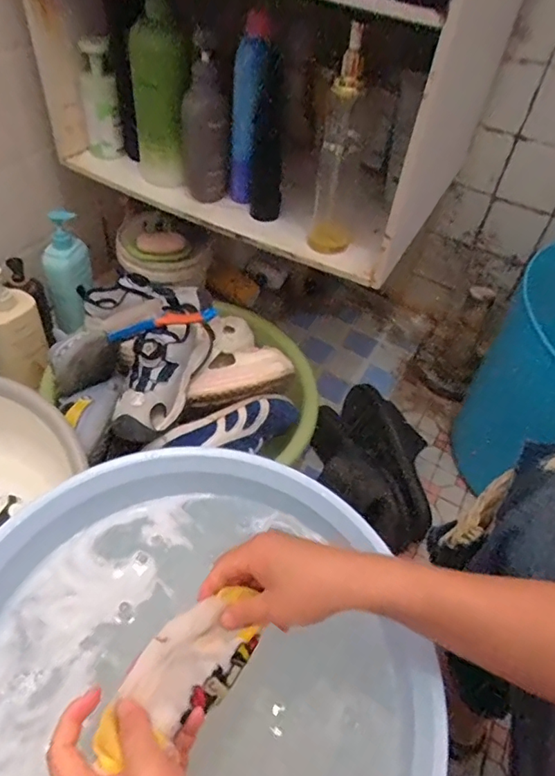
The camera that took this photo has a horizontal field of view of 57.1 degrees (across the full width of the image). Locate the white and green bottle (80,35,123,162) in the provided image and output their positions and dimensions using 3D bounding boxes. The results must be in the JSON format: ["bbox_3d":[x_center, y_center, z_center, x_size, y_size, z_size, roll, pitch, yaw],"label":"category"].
[{"bbox_3d":[-0.276,-0.445,0.790,0.048,0.162,0.041,-17,52,-20],"label":"white and green bottle"}]

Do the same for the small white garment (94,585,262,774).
[{"bbox_3d":[-0.062,0.194,0.354,0.060,0.032,0.134,28,51,18],"label":"small white garment"}]

